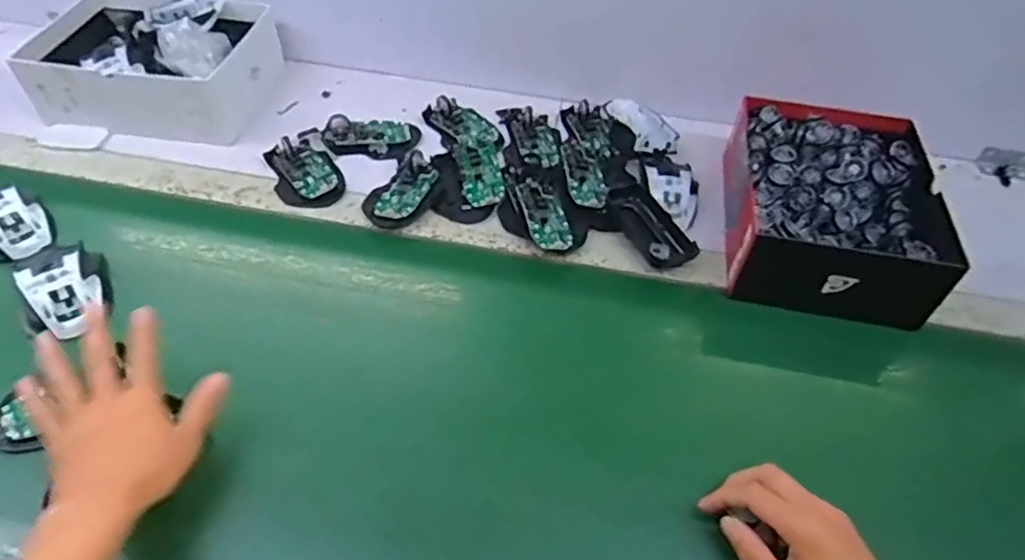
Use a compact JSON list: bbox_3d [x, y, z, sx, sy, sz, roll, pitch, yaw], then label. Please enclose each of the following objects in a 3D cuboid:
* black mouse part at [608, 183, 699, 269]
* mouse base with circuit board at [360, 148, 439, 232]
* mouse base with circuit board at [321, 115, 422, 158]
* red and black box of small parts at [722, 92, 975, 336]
[{"bbox_3d":[0.145,-0.060,0.677,0.051,0.017,0.109,-22,53,-21],"label":"black mouse part"},{"bbox_3d":[-0.121,-0.099,0.709,0.065,0.025,0.099,30,54,21],"label":"mouse base with circuit board"},{"bbox_3d":[-0.171,-0.181,0.777,0.112,0.035,0.056,-1,49,-5],"label":"mouse base with circuit board"},{"bbox_3d":[0.327,-0.080,0.667,0.191,0.083,0.238,13,49,8],"label":"red and black box of small parts"}]

